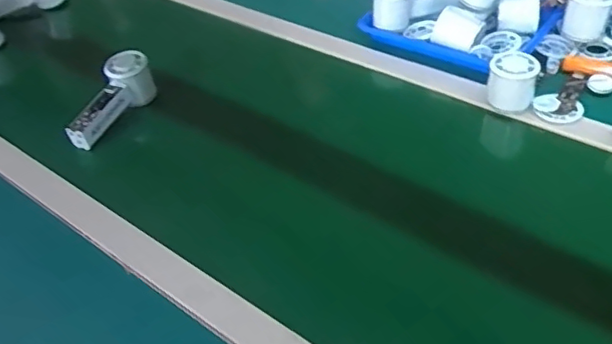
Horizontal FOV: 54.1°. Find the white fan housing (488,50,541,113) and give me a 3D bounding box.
[{"bbox_3d":[0.259,-0.114,0.754,0.057,0.058,0.047,12,45,19],"label":"white fan housing"}]

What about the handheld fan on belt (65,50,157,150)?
[{"bbox_3d":[-0.261,-0.095,0.805,0.048,0.068,0.150,24,72,29],"label":"handheld fan on belt"}]

